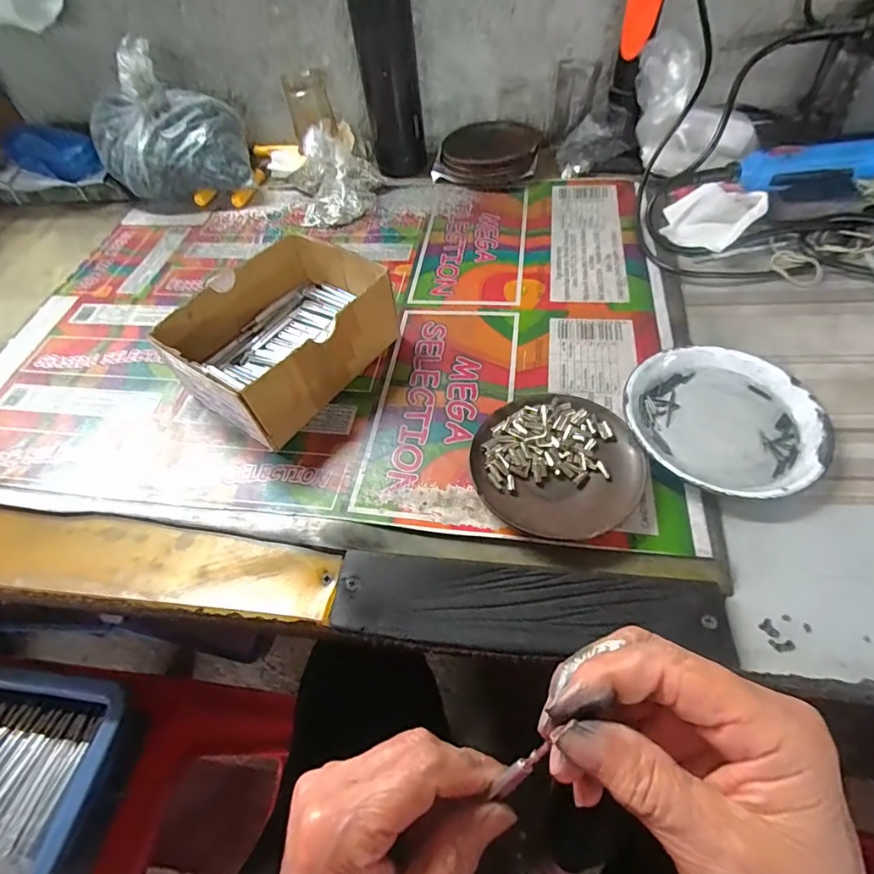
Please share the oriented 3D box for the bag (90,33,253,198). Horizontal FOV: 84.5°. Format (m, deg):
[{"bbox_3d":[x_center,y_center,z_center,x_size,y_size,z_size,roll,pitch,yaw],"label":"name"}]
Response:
[{"bbox_3d":[-0.313,-0.356,0.572,0.167,0.140,0.122,-30,58,-15],"label":"bag"}]

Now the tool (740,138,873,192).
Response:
[{"bbox_3d":[0.375,-0.259,0.455,0.165,0.030,0.034,-5,54,3],"label":"tool"}]

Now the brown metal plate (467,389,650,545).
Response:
[{"bbox_3d":[0.083,0.019,0.339,0.111,0.016,0.111,-2,55,4],"label":"brown metal plate"}]

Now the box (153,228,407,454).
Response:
[{"bbox_3d":[-0.127,-0.087,0.403,0.125,0.069,0.160,33,64,25],"label":"box"}]

